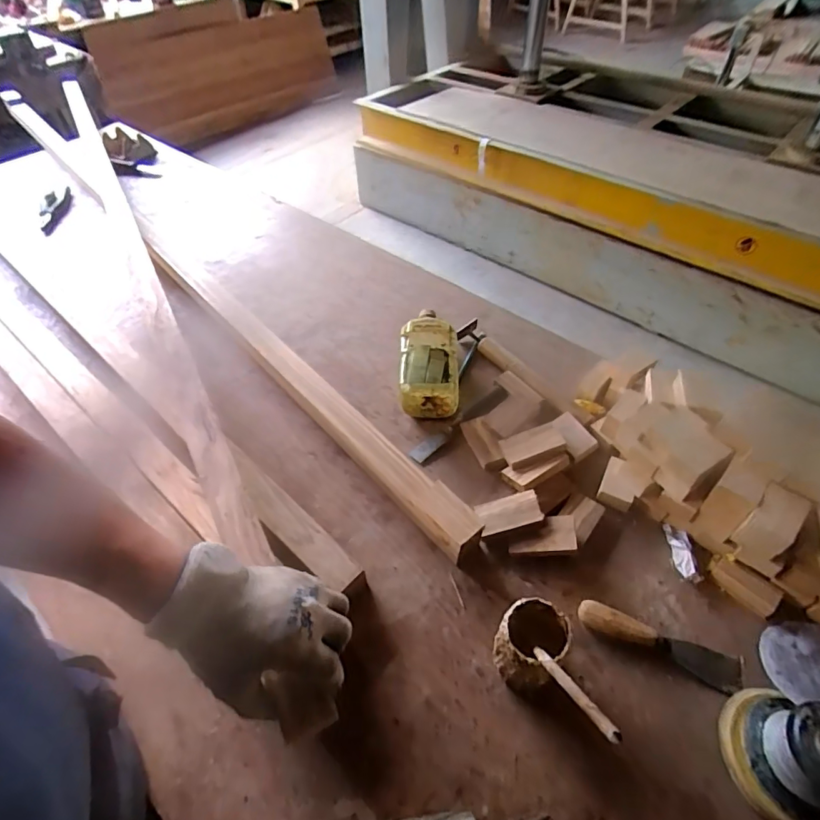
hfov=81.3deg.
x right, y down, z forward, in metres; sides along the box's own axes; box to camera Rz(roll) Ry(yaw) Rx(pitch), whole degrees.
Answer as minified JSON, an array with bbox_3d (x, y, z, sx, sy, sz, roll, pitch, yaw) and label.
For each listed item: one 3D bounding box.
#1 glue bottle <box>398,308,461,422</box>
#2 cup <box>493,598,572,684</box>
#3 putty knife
[{"bbox_3d":[0.029,-0.087,0.774,0.091,0.076,0.199,1,49,2],"label":"glue bottle"},{"bbox_3d":[0.120,0.240,0.491,0.070,0.090,0.064,-37,58,-27],"label":"cup"},{"bbox_3d":[0.272,0.252,0.518,0.170,0.017,0.038,15,55,17],"label":"putty knife"}]

